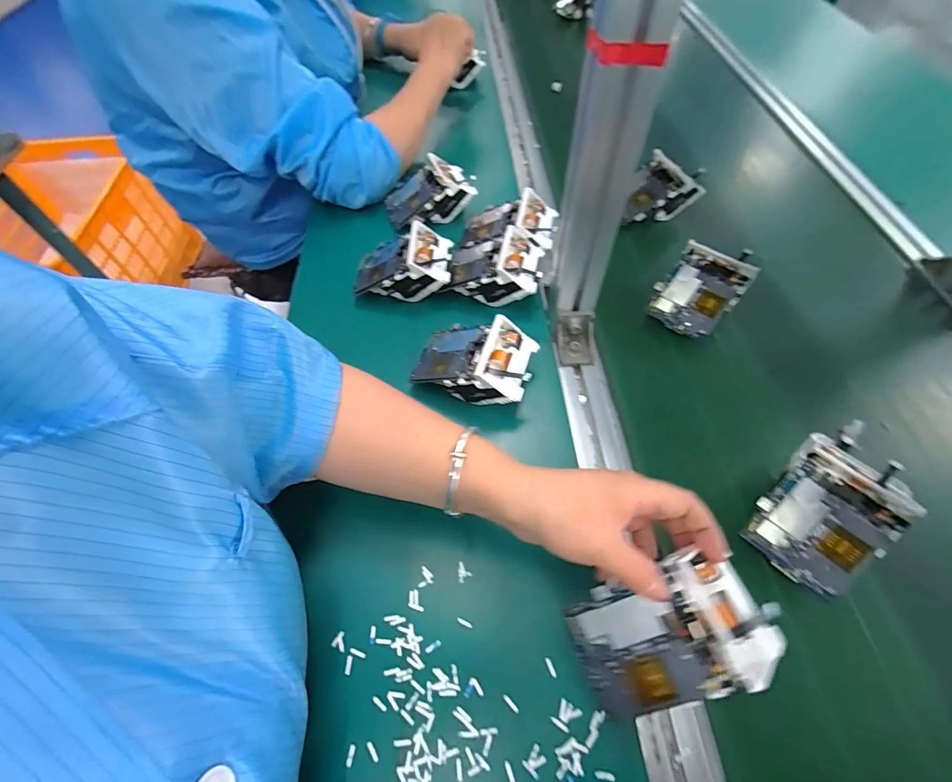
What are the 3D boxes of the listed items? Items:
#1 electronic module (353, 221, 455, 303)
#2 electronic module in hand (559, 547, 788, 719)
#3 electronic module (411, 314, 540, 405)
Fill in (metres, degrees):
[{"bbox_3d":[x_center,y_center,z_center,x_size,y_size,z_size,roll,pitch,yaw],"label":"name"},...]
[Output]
[{"bbox_3d":[-0.086,-0.146,0.495,0.111,0.057,0.075,0,58,4],"label":"electronic module"},{"bbox_3d":[0.125,0.155,0.272,0.117,0.053,0.079,-34,66,17],"label":"electronic module in hand"},{"bbox_3d":[-0.004,-0.029,0.418,0.116,0.056,0.076,13,59,12],"label":"electronic module"}]

